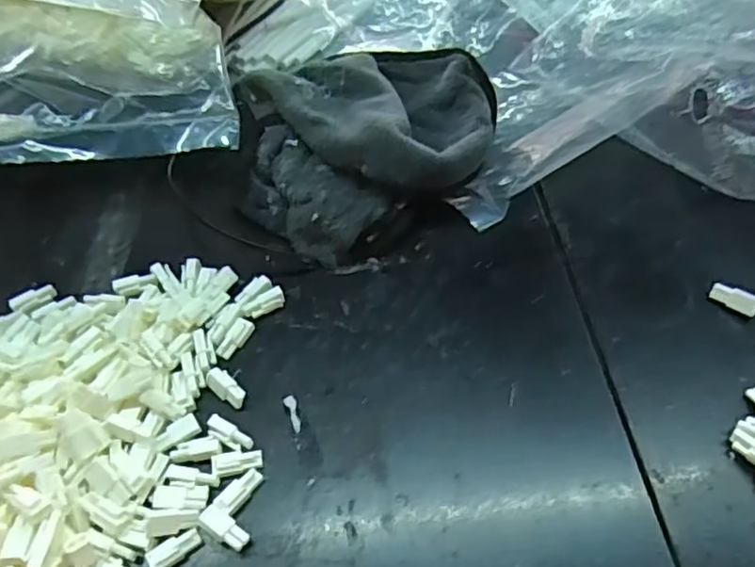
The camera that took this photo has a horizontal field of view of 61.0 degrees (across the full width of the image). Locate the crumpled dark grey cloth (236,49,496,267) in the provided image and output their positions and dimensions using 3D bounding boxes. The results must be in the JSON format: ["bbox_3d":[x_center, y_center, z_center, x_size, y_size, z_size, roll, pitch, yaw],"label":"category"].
[{"bbox_3d":[-0.004,-0.096,0.425,0.185,0.060,0.136,-17,55,-8],"label":"crumpled dark grey cloth"}]

